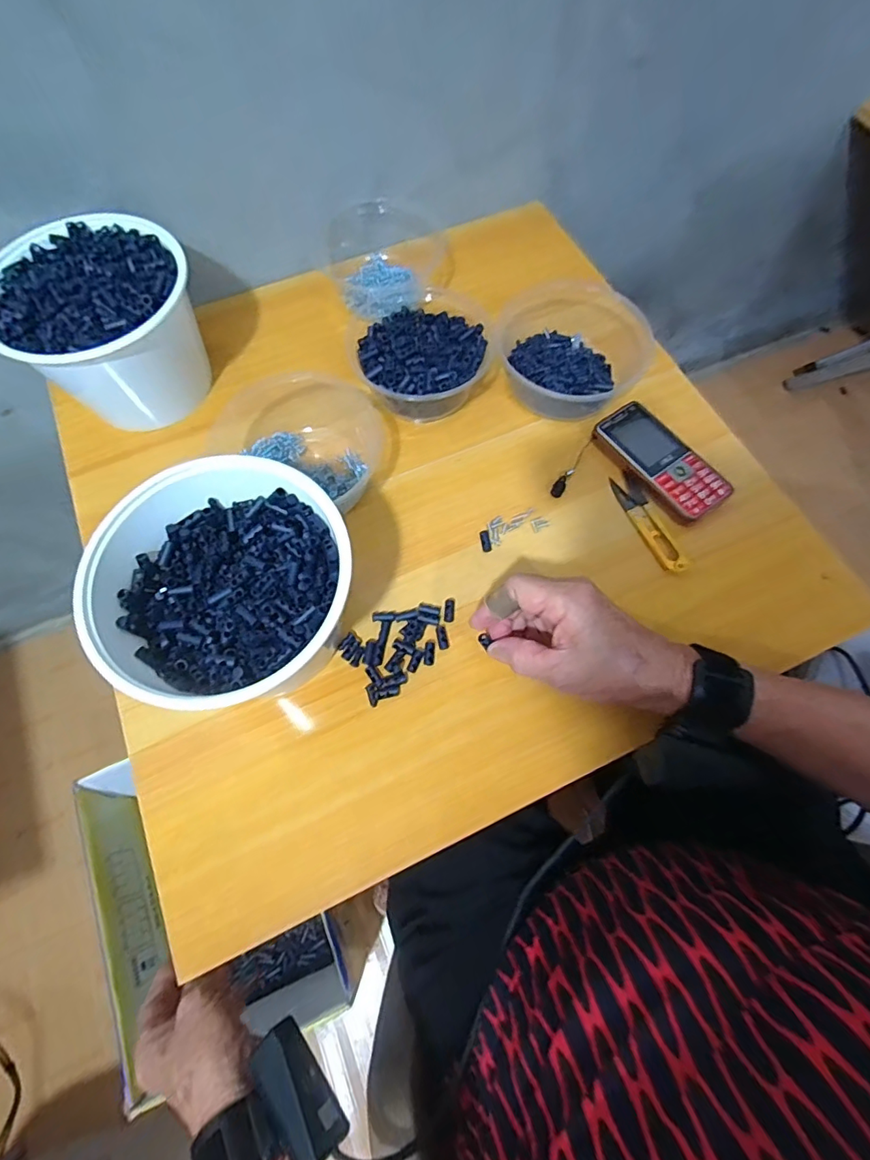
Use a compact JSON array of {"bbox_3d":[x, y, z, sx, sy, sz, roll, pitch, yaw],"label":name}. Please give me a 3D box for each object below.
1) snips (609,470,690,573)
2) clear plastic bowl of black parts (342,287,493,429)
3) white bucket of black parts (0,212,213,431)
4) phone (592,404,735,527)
[{"bbox_3d":[0.190,-0.052,0.452,0.023,0.012,0.104,-18,69,-6],"label":"snips"},{"bbox_3d":[-0.010,-0.216,0.495,0.140,0.055,0.130,-25,70,-9],"label":"clear plastic bowl of black parts"},{"bbox_3d":[-0.300,-0.232,0.481,0.166,0.120,0.144,-42,74,-14],"label":"white bucket of black parts"},{"bbox_3d":[0.208,-0.110,0.471,0.058,0.018,0.125,-34,72,-12],"label":"phone"}]

